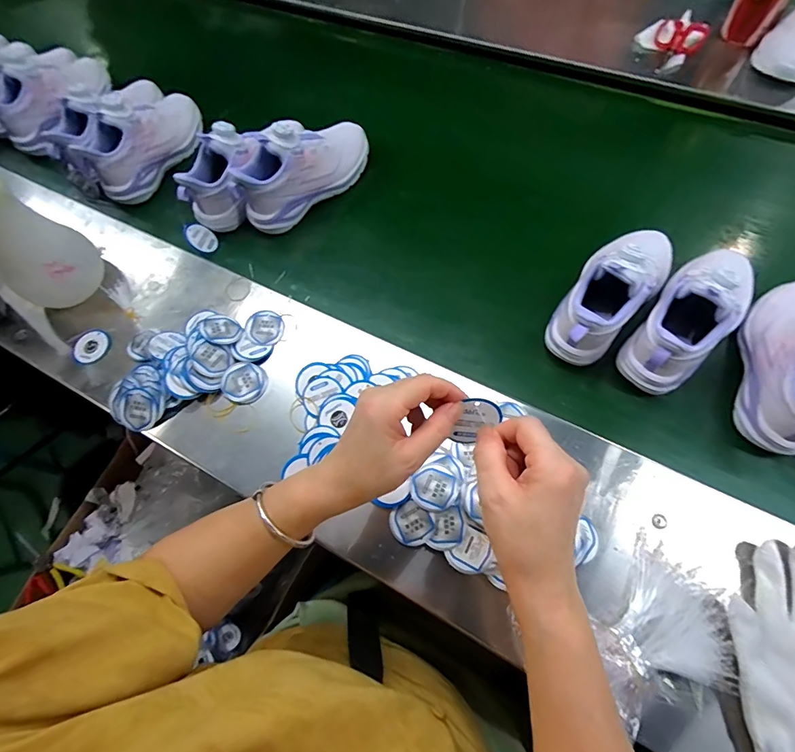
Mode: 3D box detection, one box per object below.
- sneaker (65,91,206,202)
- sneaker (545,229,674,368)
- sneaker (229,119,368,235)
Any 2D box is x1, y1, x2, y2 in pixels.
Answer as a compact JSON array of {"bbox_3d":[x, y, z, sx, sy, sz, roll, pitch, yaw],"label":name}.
[{"bbox_3d":[-0.408,-0.383,0.672,0.090,0.102,0.208,25,75,6],"label":"sneaker"},{"bbox_3d":[0.263,-0.105,0.504,0.082,0.103,0.210,41,78,10],"label":"sneaker"},{"bbox_3d":[-0.138,-0.312,0.620,0.218,0.098,0.084,-38,78,-11],"label":"sneaker"}]

